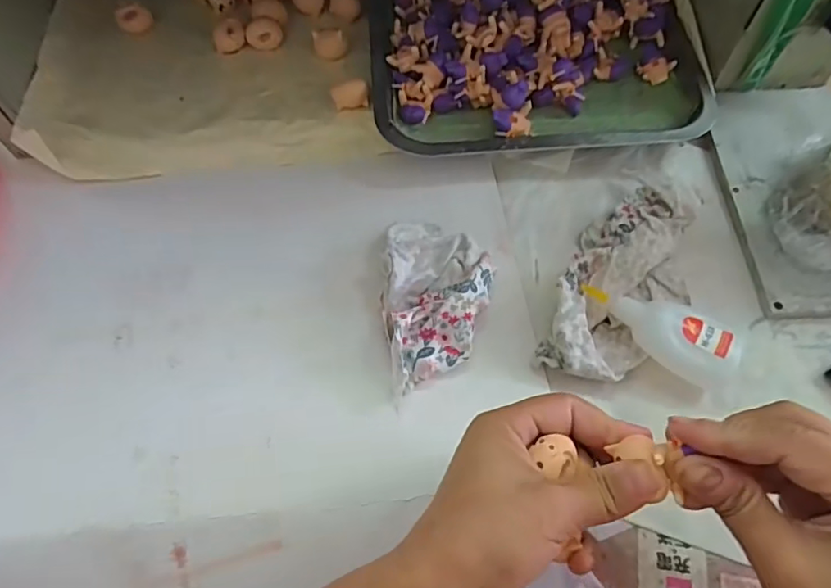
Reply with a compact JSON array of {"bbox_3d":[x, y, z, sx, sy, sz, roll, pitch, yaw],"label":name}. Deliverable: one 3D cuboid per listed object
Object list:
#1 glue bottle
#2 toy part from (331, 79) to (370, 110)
[{"bbox_3d":[0.155,0.022,0.362,0.097,0.033,0.036,26,66,14],"label":"glue bottle"},{"bbox_3d":[-0.052,-0.159,0.457,0.029,0.022,0.015,-12,62,-5],"label":"toy part"}]

